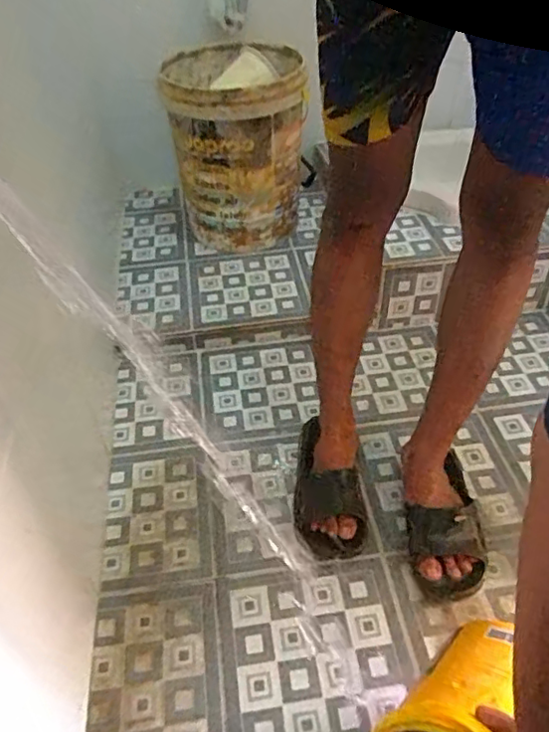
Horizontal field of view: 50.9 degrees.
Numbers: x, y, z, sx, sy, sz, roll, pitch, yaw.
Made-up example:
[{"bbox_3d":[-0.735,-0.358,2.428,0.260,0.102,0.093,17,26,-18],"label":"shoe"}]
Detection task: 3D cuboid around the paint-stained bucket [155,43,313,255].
[{"bbox_3d":[-0.091,-0.482,1.272,0.267,0.348,0.281,-12,44,-12],"label":"paint-stained bucket"}]

